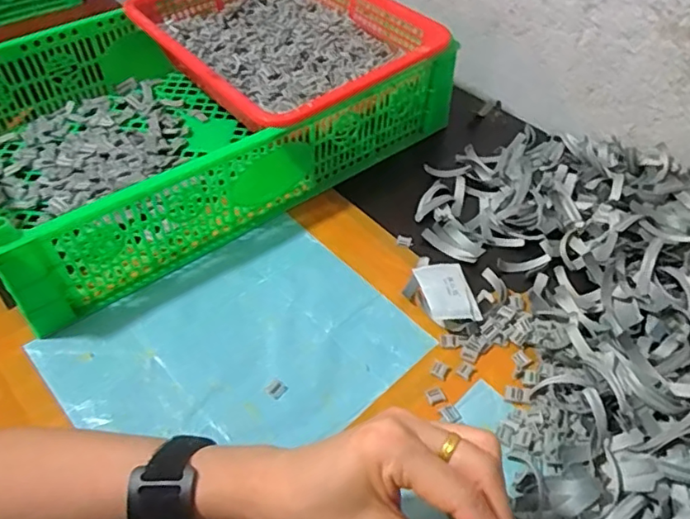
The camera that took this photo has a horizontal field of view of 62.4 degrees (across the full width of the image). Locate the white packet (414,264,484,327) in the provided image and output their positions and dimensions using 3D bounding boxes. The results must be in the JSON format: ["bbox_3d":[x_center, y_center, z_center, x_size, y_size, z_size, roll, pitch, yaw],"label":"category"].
[{"bbox_3d":[0.085,0.030,0.472,0.041,0.019,0.064,-8,48,-8],"label":"white packet"}]

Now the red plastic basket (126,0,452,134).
[{"bbox_3d":[-0.064,-0.231,0.615,0.244,0.074,0.297,-31,55,-26],"label":"red plastic basket"}]

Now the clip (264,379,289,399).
[{"bbox_3d":[-0.051,0.096,0.421,0.013,0.004,0.013,29,53,23],"label":"clip"}]

